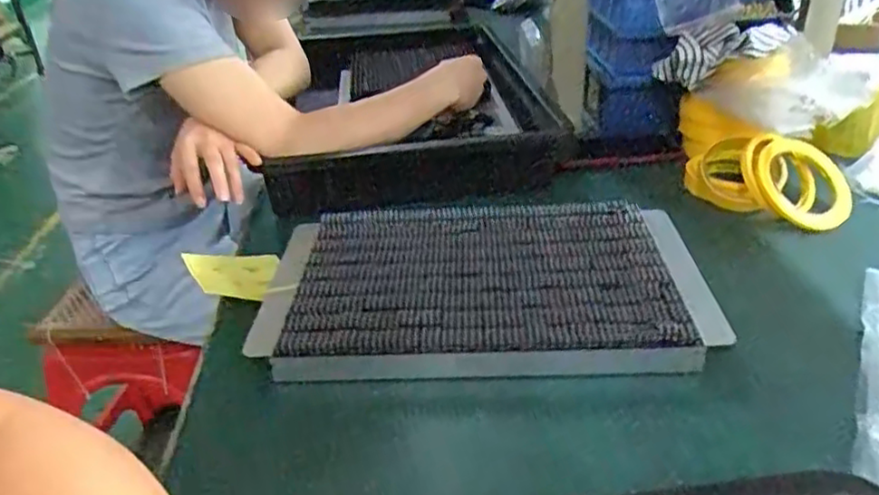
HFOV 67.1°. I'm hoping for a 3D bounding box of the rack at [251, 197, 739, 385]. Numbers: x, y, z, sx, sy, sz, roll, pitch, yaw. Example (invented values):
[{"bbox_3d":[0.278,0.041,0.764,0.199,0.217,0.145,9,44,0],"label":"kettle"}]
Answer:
[{"bbox_3d":[0.036,0.034,0.601,0.382,0.042,0.234,-4,32,0],"label":"rack"}]

